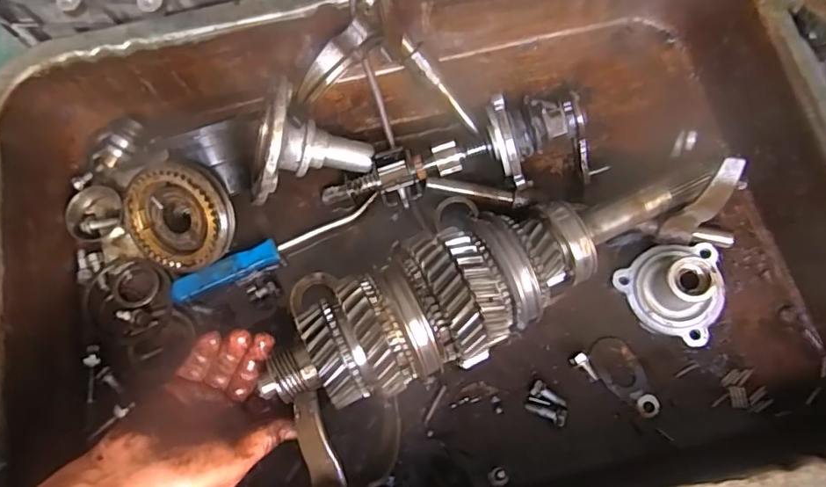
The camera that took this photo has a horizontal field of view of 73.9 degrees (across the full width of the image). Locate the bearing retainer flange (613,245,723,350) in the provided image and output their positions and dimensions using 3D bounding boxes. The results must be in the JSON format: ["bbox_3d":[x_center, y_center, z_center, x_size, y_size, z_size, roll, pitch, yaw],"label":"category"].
[{"bbox_3d":[0.221,0.034,0.434,0.079,0.060,0.081,0,74,2],"label":"bearing retainer flange"}]

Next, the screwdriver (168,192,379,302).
[{"bbox_3d":[-0.117,0.005,0.478,0.188,0.016,0.020,-24,75,-5],"label":"screwdriver"}]

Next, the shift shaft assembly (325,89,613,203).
[{"bbox_3d":[0.034,-0.074,0.484,0.234,0.086,0.081,-15,74,12],"label":"shift shaft assembly"}]

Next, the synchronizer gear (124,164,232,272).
[{"bbox_3d":[-0.198,-0.021,0.468,0.093,0.027,0.087,-11,105,14],"label":"synchronizer gear"}]

